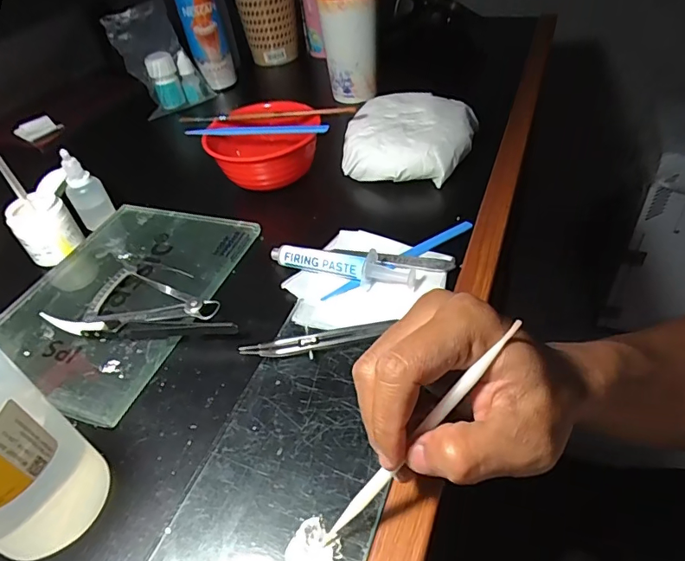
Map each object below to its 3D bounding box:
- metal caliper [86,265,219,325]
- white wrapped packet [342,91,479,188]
[{"bbox_3d":[-0.147,0.018,0.354,0.106,0.011,0.053,18,48,25],"label":"metal caliper"},{"bbox_3d":[0.064,-0.138,0.464,0.122,0.040,0.098,4,44,12],"label":"white wrapped packet"}]

